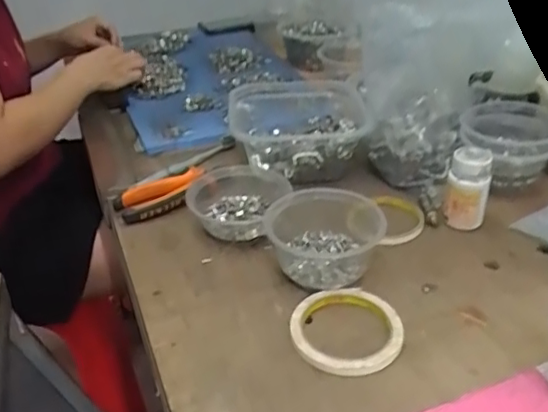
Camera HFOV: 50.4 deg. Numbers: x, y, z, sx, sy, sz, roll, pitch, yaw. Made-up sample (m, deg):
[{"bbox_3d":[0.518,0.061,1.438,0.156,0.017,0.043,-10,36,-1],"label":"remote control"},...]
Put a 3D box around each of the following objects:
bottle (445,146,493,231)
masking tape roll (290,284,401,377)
[{"bbox_3d":[0.214,-0.017,0.643,0.043,0.087,0.043,12,35,21],"label":"bottle"},{"bbox_3d":[0.065,0.109,0.523,0.096,0.012,0.098,-2,33,1],"label":"masking tape roll"}]

